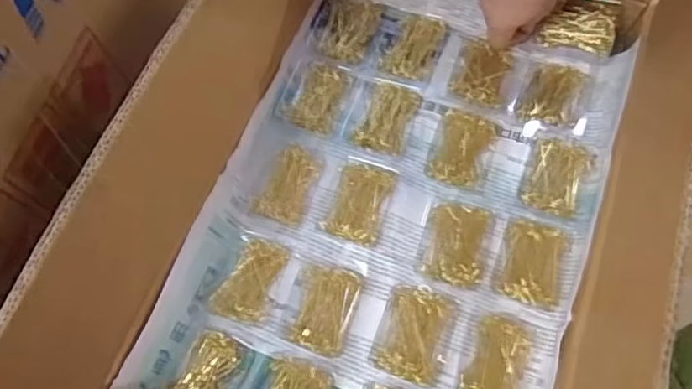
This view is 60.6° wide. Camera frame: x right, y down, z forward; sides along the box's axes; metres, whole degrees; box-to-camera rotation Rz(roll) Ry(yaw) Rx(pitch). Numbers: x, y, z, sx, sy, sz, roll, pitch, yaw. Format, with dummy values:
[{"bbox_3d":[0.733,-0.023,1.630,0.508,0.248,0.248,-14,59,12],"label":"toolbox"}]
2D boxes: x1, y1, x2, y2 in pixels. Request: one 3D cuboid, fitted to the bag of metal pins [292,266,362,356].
[{"bbox_3d":[-0.017,0.096,0.499,0.045,0.013,0.071,16,68,8],"label":"bag of metal pins"}]

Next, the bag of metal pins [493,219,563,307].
[{"bbox_3d":[0.157,0.058,0.504,0.048,0.023,0.068,15,67,8],"label":"bag of metal pins"}]

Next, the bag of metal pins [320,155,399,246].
[{"bbox_3d":[0.012,0.003,0.531,0.051,0.026,0.080,18,68,9],"label":"bag of metal pins"}]

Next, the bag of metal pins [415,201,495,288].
[{"bbox_3d":[0.095,0.042,0.511,0.057,0.027,0.074,16,68,8],"label":"bag of metal pins"}]

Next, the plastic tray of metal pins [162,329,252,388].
[{"bbox_3d":[-0.114,0.147,0.473,0.051,0.014,0.072,21,68,10],"label":"plastic tray of metal pins"}]

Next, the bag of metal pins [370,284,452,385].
[{"bbox_3d":[0.054,0.111,0.482,0.050,0.025,0.075,16,68,8],"label":"bag of metal pins"}]

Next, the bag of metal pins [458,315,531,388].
[{"bbox_3d":[0.122,0.132,0.471,0.046,0.022,0.075,18,68,9],"label":"bag of metal pins"}]

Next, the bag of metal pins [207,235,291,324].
[{"bbox_3d":[-0.081,0.073,0.500,0.044,0.022,0.071,19,68,9],"label":"bag of metal pins"}]

